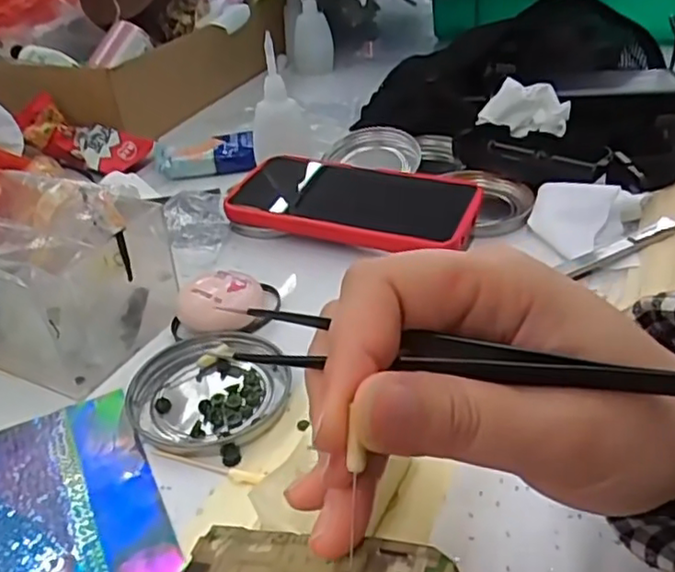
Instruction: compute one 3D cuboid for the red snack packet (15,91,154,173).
[{"bbox_3d":[-0.226,-0.131,0.570,0.117,0.028,0.047,21,39,4],"label":"red snack packet"}]

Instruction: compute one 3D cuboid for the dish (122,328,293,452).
[{"bbox_3d":[-0.065,0.051,0.328,0.079,0.008,0.074,-3,36,1],"label":"dish"}]

